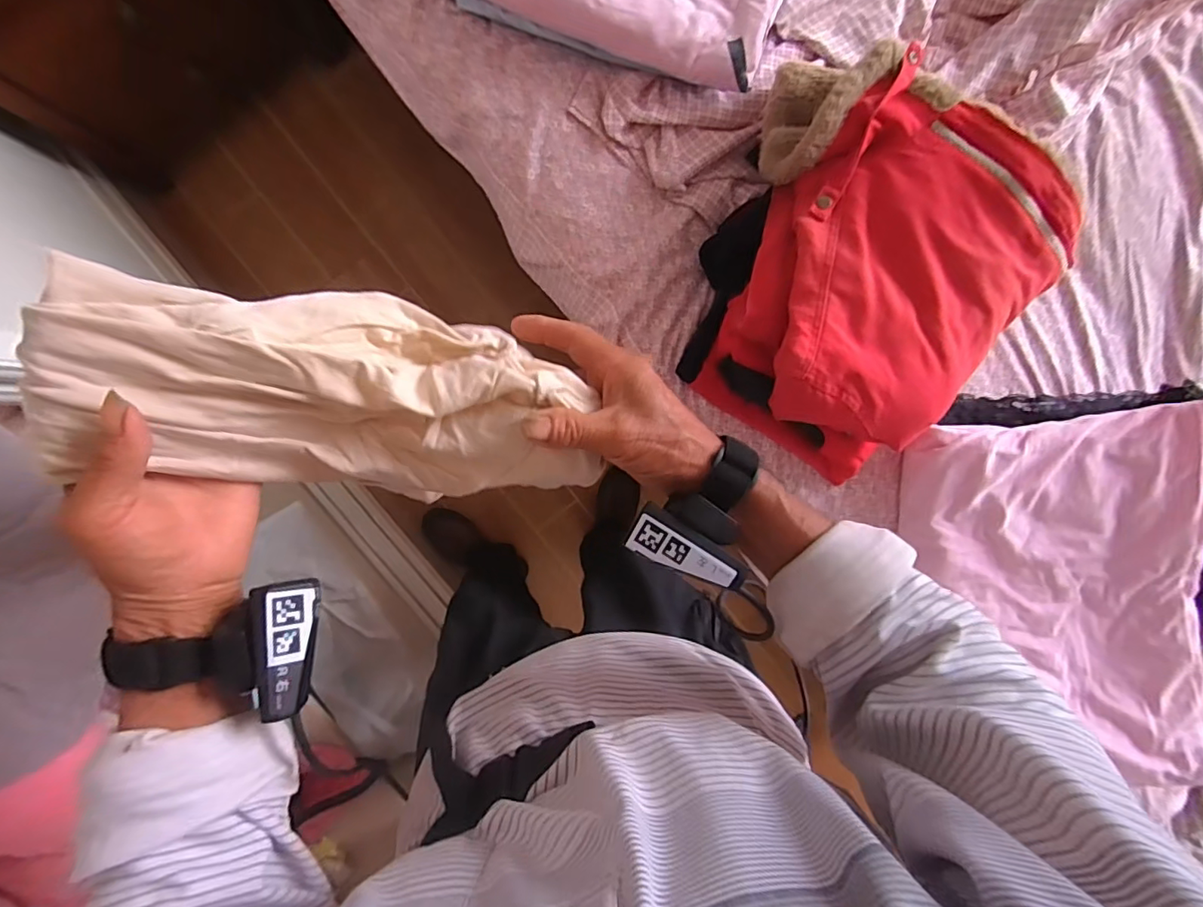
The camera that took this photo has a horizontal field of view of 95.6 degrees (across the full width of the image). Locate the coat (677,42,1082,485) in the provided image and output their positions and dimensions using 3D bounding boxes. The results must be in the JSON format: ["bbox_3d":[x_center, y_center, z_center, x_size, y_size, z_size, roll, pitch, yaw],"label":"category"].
[{"bbox_3d":[0.277,-0.197,0.637,0.366,0.209,0.347,32,91,-7],"label":"coat"}]

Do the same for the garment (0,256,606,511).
[{"bbox_3d":[-0.135,-0.032,0.306,0.265,0.055,0.109,7,94,-23],"label":"garment"}]

